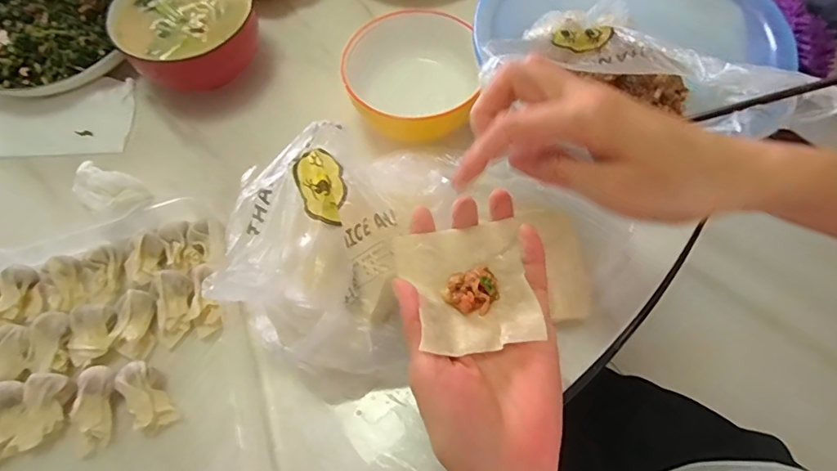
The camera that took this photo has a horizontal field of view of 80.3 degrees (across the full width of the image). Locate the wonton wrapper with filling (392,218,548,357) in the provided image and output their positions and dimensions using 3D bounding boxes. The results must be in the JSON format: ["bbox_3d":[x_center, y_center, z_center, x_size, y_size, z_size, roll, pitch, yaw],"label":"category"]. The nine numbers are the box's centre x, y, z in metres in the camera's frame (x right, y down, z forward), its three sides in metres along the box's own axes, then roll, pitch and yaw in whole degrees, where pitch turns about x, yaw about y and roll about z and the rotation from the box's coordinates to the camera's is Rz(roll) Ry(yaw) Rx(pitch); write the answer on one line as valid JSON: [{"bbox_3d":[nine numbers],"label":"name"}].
[{"bbox_3d":[0.028,0.029,0.287,0.073,0.020,0.074,-7,63,-3],"label":"wonton wrapper with filling"}]

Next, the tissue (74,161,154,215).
[{"bbox_3d":[-0.261,-0.036,0.422,0.062,0.026,0.040,30,67,14],"label":"tissue"}]

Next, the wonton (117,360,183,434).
[{"bbox_3d":[-0.187,0.110,0.341,0.023,0.024,0.044,-29,67,-14],"label":"wonton"}]

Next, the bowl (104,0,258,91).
[{"bbox_3d":[-0.215,-0.191,0.474,0.122,0.068,0.119,0,63,0],"label":"bowl"}]

